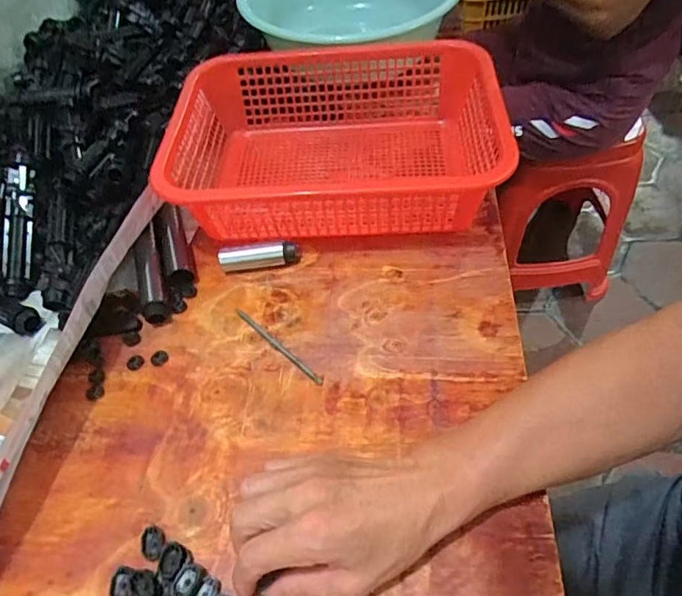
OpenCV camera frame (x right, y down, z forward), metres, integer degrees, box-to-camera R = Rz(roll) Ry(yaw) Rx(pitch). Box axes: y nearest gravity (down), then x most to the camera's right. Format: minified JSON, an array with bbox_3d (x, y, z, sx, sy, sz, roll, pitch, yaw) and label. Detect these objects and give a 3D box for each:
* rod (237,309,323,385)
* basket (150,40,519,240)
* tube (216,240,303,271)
[{"bbox_3d":[-0.057,0.042,0.459,0.109,0.006,0.008,36,61,27],"label":"rod"},{"bbox_3d":[-0.010,-0.167,0.551,0.327,0.115,0.241,-1,53,5],"label":"basket"},{"bbox_3d":[-0.083,-0.043,0.519,0.080,0.028,0.021,-7,52,0],"label":"tube"}]

